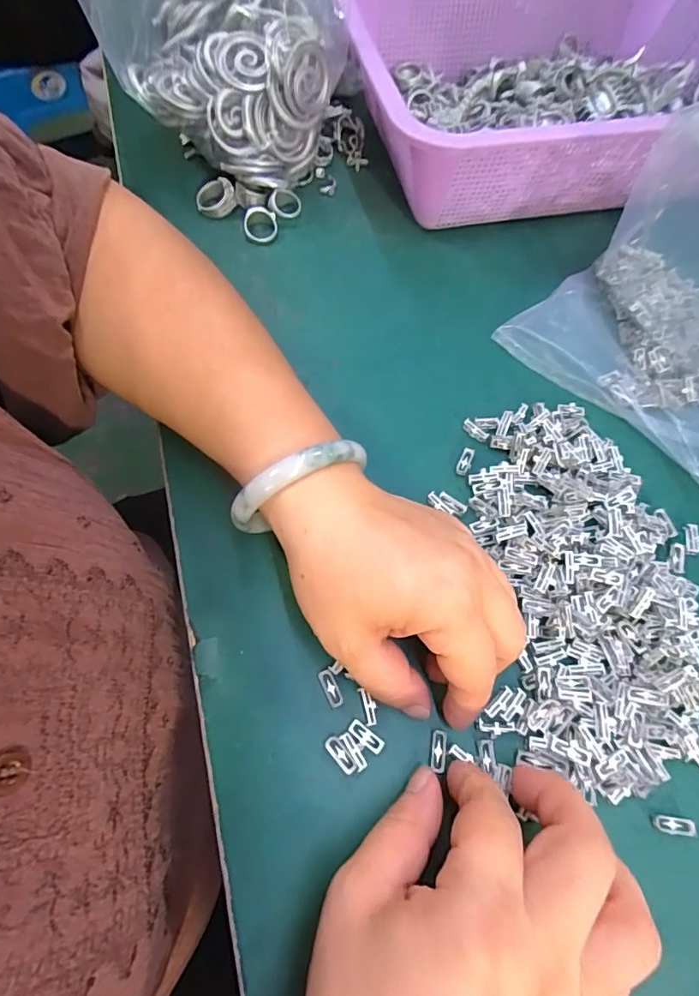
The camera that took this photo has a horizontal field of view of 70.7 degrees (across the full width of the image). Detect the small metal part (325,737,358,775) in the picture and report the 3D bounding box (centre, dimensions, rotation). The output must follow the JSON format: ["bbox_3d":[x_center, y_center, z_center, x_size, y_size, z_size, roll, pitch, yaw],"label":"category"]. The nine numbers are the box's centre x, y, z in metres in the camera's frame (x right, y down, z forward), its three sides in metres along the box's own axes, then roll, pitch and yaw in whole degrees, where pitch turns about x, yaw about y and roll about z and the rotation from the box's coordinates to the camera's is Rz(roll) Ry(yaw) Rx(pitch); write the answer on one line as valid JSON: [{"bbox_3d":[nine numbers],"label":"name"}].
[{"bbox_3d":[-0.003,0.112,0.215,0.017,0.004,0.007,42,71,15],"label":"small metal part"}]

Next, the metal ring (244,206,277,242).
[{"bbox_3d":[-0.062,-0.191,0.344,0.022,0.009,0.024,1,66,-2],"label":"metal ring"}]

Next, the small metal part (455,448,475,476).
[{"bbox_3d":[0.067,-0.022,0.281,0.007,0.004,0.018,24,67,8],"label":"small metal part"}]

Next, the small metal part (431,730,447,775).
[{"bbox_3d":[0.040,0.113,0.220,0.006,0.004,0.017,9,60,2],"label":"small metal part"}]

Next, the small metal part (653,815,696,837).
[{"bbox_3d":[0.140,0.141,0.213,0.016,0.005,0.007,7,66,1],"label":"small metal part"}]

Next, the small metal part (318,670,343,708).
[{"bbox_3d":[-0.009,0.088,0.226,0.006,0.004,0.017,-22,68,-12],"label":"small metal part"}]

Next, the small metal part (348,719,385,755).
[{"bbox_3d":[0.007,0.105,0.217,0.017,0.004,0.007,33,69,12],"label":"small metal part"}]

